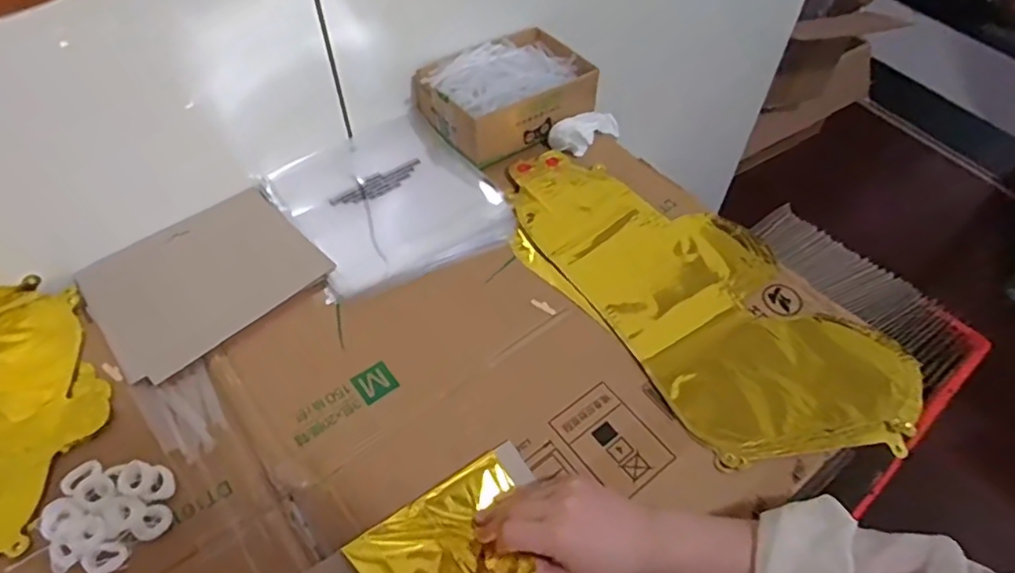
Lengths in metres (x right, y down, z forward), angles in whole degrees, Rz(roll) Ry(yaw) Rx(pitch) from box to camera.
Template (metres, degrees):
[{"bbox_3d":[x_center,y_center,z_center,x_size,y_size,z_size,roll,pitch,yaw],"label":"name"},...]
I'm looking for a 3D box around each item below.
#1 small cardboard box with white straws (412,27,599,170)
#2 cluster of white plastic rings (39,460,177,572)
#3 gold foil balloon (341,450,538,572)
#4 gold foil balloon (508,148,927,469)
[{"bbox_3d":[0.000,-0.235,0.731,0.184,0.068,0.135,-30,60,-22],"label":"small cardboard box with white straws"},{"bbox_3d":[-0.309,0.175,0.469,0.091,0.011,0.080,1,53,-1],"label":"cluster of white plastic rings"},{"bbox_3d":[-0.027,0.196,0.437,0.127,0.055,0.136,-31,60,-22],"label":"gold foil balloon"},{"bbox_3d":[0.175,-0.004,0.611,0.211,0.012,0.430,-31,60,-22],"label":"gold foil balloon"}]

